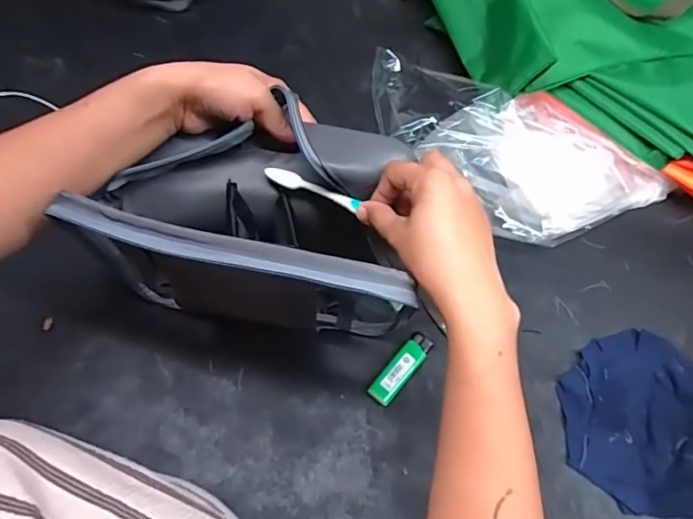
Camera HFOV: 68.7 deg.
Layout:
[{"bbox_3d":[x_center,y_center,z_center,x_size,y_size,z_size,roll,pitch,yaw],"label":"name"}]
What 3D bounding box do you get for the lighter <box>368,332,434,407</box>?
[{"bbox_3d":[0.055,0.107,0.505,0.025,0.011,0.081,38,69,16],"label":"lighter"}]

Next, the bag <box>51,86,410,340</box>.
[{"bbox_3d":[-0.074,-0.015,0.442,0.249,0.212,0.139,11,64,5],"label":"bag"}]

